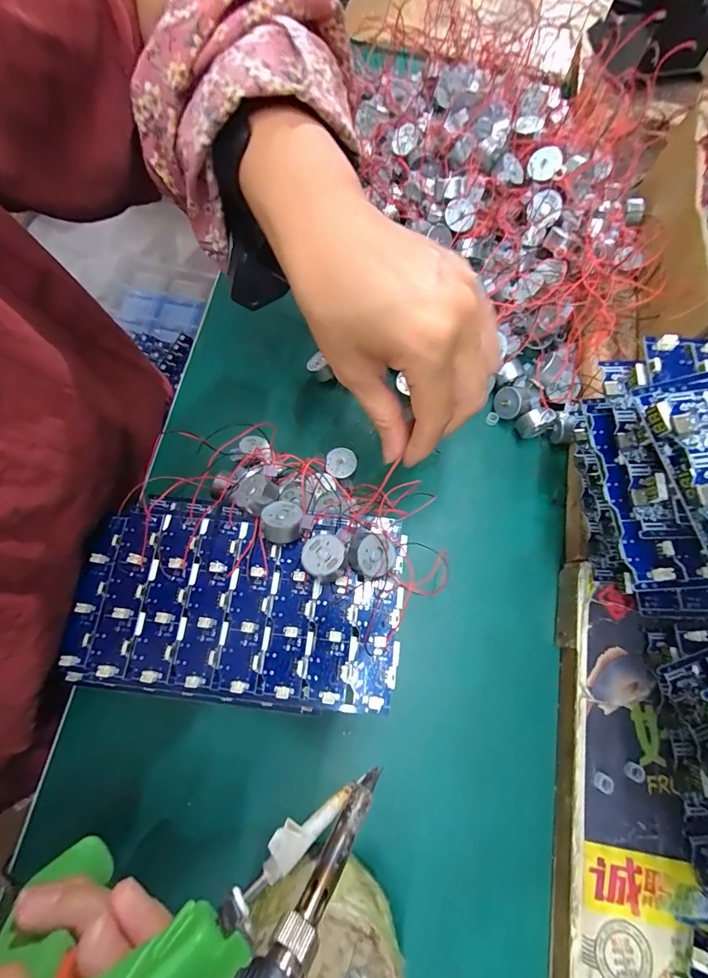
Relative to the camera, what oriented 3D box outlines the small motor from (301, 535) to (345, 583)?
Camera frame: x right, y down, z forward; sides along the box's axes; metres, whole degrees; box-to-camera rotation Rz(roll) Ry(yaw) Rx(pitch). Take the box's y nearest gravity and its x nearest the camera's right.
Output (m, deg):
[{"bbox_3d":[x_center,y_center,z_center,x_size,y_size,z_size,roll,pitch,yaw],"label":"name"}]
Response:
[{"bbox_3d":[-0.017,0.038,0.229,0.022,0.020,0.023,0,73,-1],"label":"small motor"}]

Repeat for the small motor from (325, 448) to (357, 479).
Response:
[{"bbox_3d":[-0.009,-0.017,0.302,0.022,0.014,0.023,3,73,0],"label":"small motor"}]

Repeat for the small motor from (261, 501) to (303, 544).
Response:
[{"bbox_3d":[-0.042,0.019,0.237,0.023,0.015,0.023,-7,41,-13],"label":"small motor"}]

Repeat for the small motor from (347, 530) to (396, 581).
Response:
[{"bbox_3d":[0.009,0.038,0.230,0.026,0.018,0.024,15,73,4],"label":"small motor"}]

